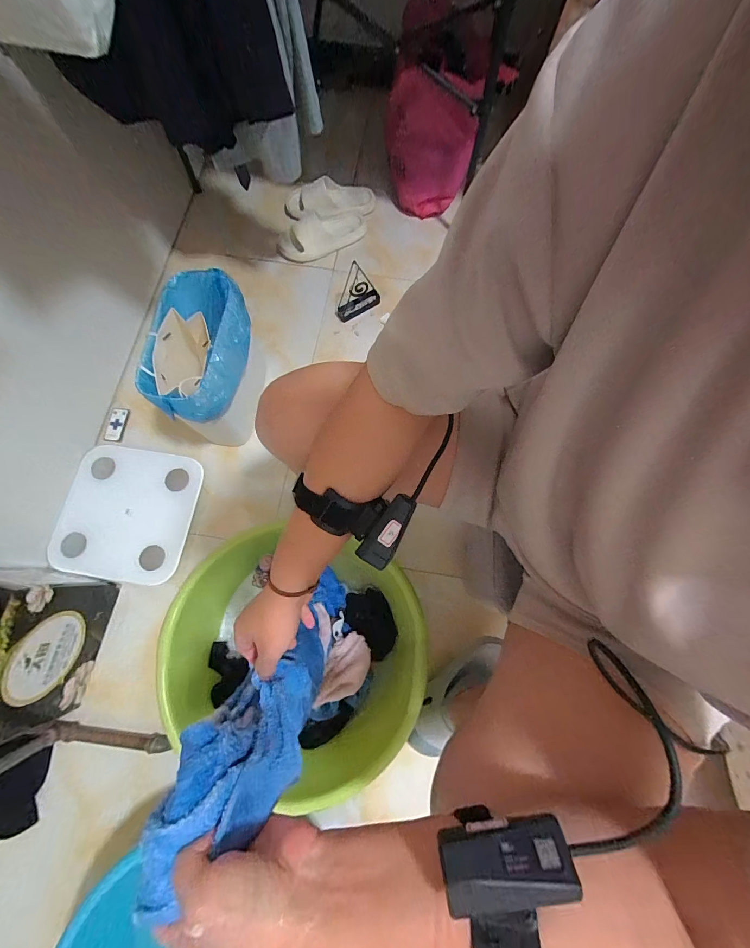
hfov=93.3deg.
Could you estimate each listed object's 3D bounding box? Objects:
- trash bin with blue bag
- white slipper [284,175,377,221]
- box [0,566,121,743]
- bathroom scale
[{"bbox_3d":[-0.342,-0.223,0.773,0.161,0.257,0.279,3,74,0],"label":"trash bin with blue bag"},{"bbox_3d":[-0.136,-0.817,1.041,0.271,0.062,0.124,-5,74,-2],"label":"white slipper"},{"bbox_3d":[-0.663,0.312,0.632,0.168,0.250,0.252,12,74,3],"label":"box"},{"bbox_3d":[-0.568,0.086,0.817,0.288,0.022,0.298,9,74,2],"label":"bathroom scale"}]

